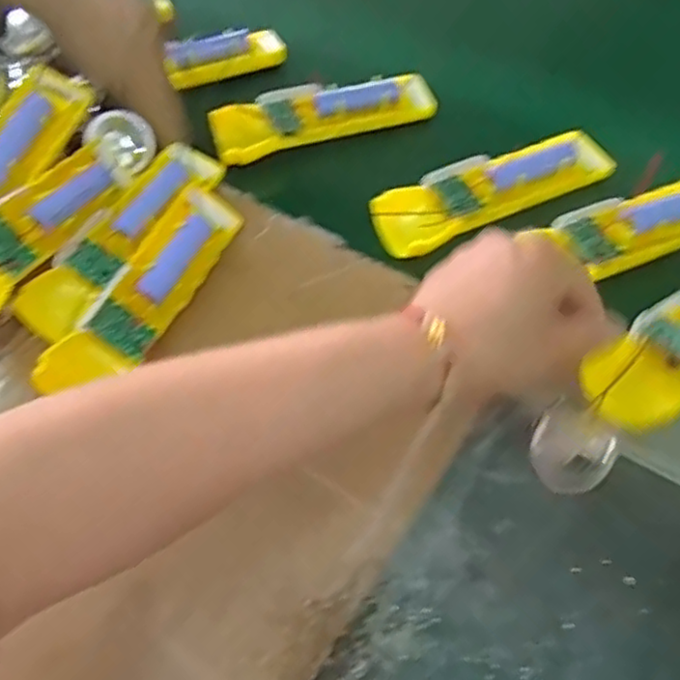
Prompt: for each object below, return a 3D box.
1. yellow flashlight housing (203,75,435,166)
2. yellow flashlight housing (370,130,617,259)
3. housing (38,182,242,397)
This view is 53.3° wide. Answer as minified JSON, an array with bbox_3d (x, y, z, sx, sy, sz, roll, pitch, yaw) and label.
[{"bbox_3d":[-0.014,-0.177,0.519,0.168,0.026,0.051,-17,58,-5],"label":"yellow flashlight housing"},{"bbox_3d":[0.101,-0.104,0.457,0.166,0.023,0.051,-24,59,-9],"label":"yellow flashlight housing"},{"bbox_3d":[-0.119,-0.032,0.423,0.038,0.032,0.168,23,61,14],"label":"housing"}]

